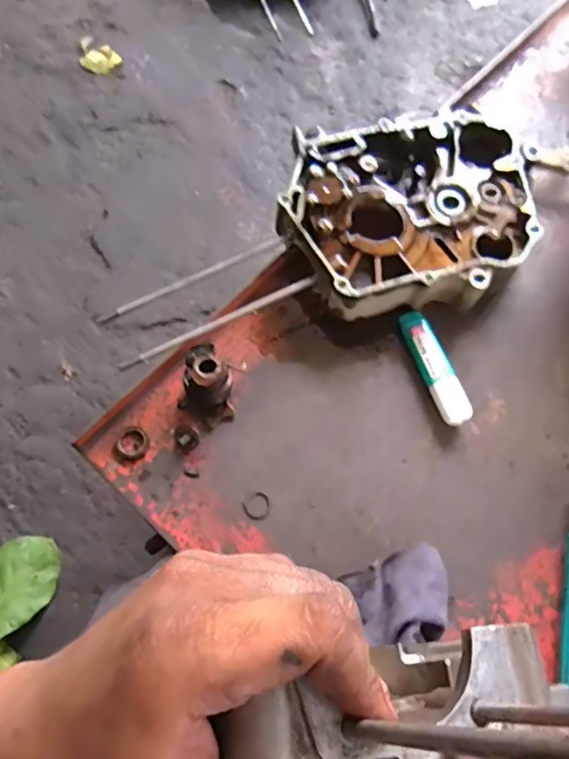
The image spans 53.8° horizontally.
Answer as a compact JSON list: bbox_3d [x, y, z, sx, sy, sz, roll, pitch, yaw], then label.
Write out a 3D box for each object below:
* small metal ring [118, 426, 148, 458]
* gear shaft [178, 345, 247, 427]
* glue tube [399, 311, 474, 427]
[{"bbox_3d":[-0.123,0.050,0.454,0.024,0.005,0.025,0,67,0],"label":"small metal ring"},{"bbox_3d":[-0.060,0.006,0.455,0.045,0.035,0.053,19,68,7],"label":"gear shaft"},{"bbox_3d":[0.127,-0.010,0.480,0.027,0.018,0.105,-17,68,-8],"label":"glue tube"}]

